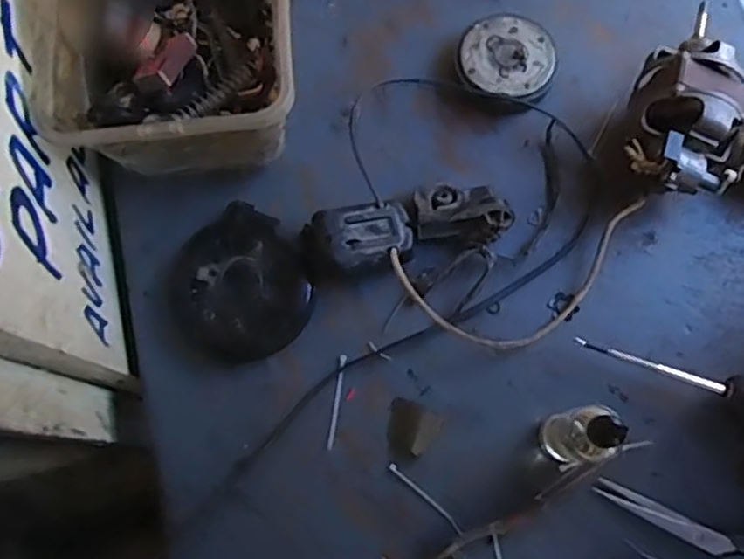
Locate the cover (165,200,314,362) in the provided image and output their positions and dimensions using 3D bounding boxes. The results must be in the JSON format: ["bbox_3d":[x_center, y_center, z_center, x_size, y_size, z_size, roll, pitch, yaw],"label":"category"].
[{"bbox_3d":[-0.119,0.007,0.566,0.120,0.023,0.127,-32,76,-8],"label":"cover"}]

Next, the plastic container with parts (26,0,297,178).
[{"bbox_3d":[-0.167,-0.220,0.574,0.199,0.124,0.269,-4,74,0],"label":"plastic container with parts"}]

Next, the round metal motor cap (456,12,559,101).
[{"bbox_3d":[0.131,-0.213,0.621,0.090,0.023,0.091,0,74,1],"label":"round metal motor cap"}]

